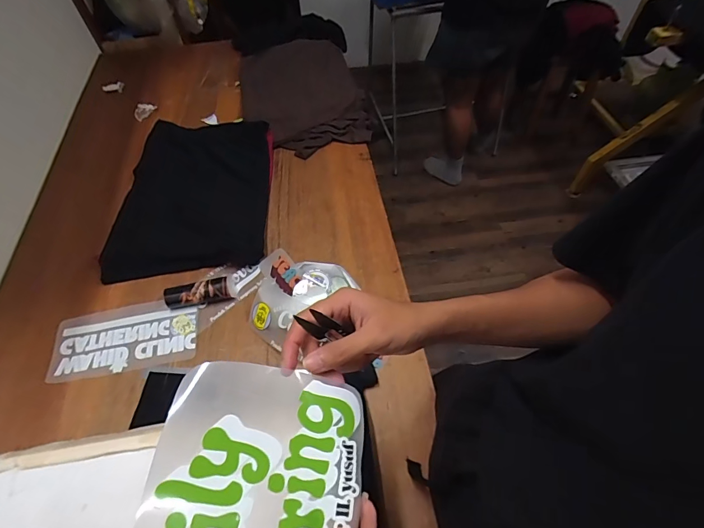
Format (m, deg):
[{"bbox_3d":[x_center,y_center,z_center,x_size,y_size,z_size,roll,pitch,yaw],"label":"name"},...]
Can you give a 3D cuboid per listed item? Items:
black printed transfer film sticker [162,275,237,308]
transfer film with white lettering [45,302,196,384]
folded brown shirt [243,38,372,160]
[{"bbox_3d":[-0.320,0.058,0.823,0.139,0.046,0.053,-14,56,-9],"label":"black printed transfer film sticker"},{"bbox_3d":[-0.459,0.150,0.788,0.283,0.009,0.136,-8,58,-3],"label":"transfer film with white lettering"},{"bbox_3d":[-0.157,-0.545,1.213,0.371,0.088,0.537,-14,56,-8],"label":"folded brown shirt"}]

